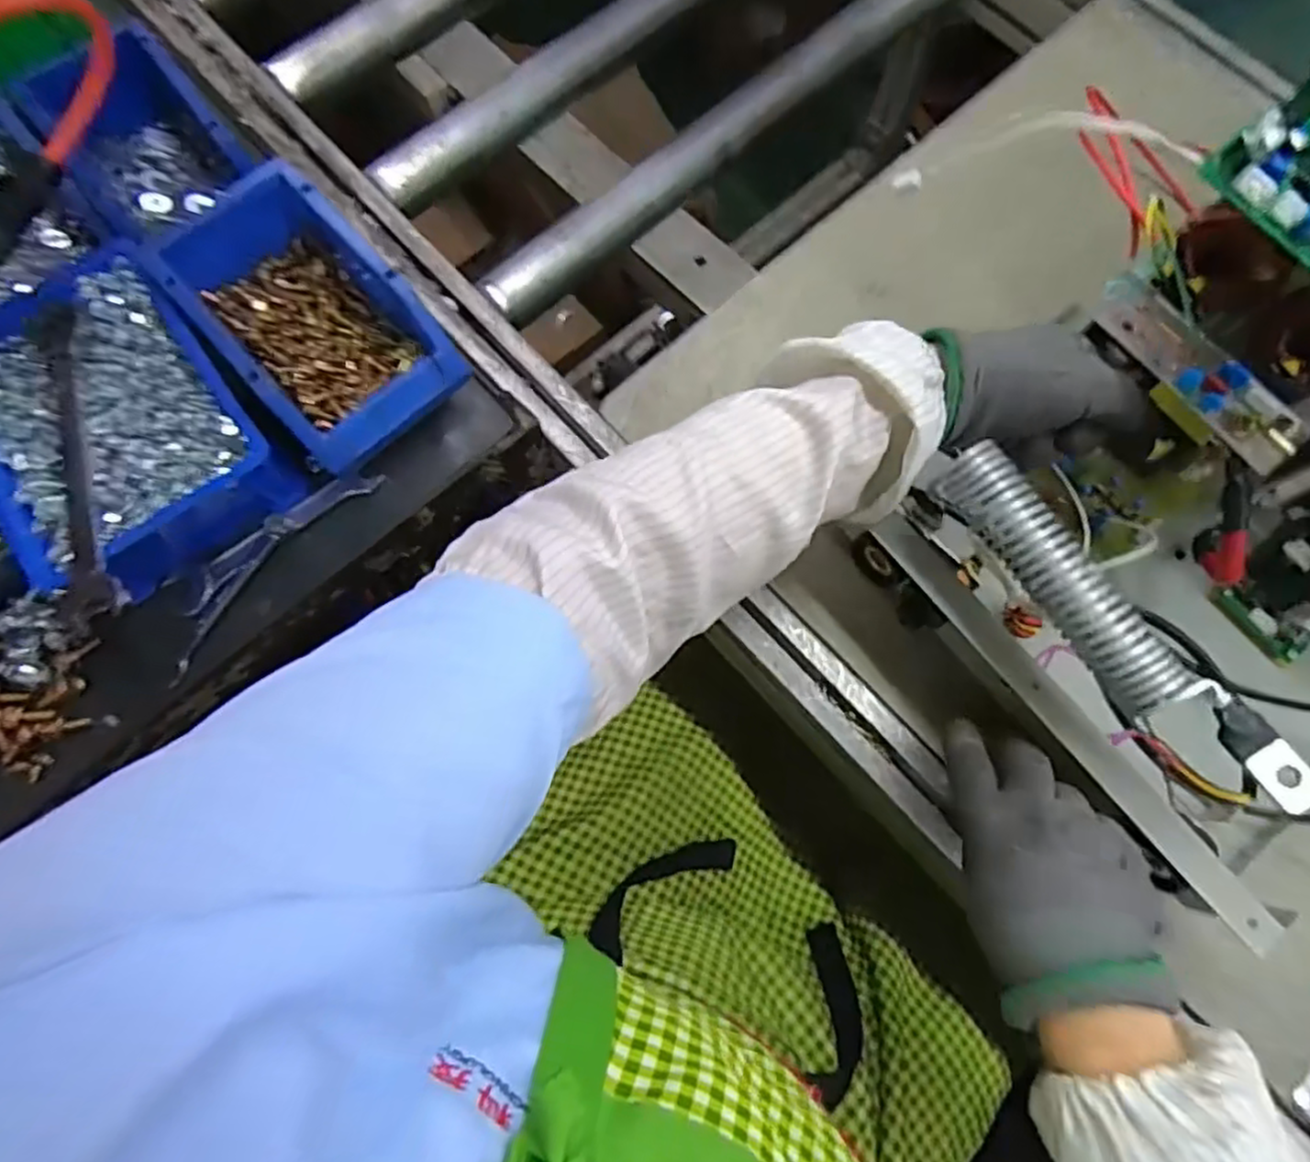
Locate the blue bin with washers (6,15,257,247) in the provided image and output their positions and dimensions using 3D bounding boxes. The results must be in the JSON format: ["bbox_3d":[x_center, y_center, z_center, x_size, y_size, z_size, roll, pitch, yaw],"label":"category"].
[{"bbox_3d":[-0.356,-0.301,0.510,0.100,0.084,0.162,-38,79,-10],"label":"blue bin with washers"}]

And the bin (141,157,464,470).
[{"bbox_3d":[-0.224,-0.169,0.470,0.112,0.079,0.177,-42,79,-11],"label":"bin"}]

